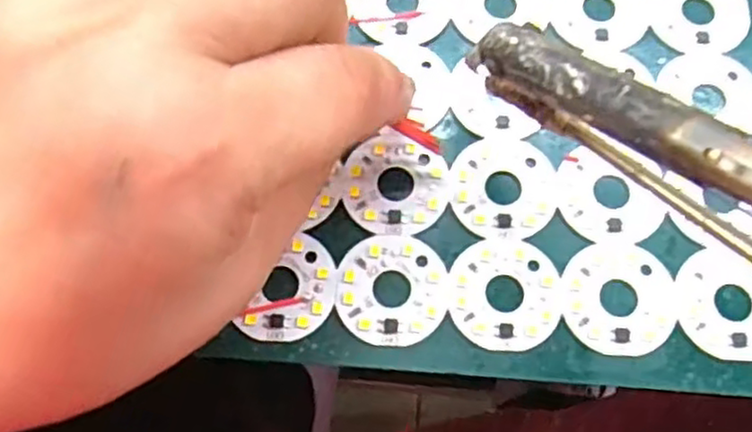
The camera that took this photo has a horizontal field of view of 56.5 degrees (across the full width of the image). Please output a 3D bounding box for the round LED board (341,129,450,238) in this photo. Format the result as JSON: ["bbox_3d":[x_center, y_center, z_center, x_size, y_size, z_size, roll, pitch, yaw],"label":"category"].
[{"bbox_3d":[0.006,-0.010,0.201,0.030,0.004,0.029,0,72,2],"label":"round LED board"}]

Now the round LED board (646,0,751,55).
[{"bbox_3d":[0.101,-0.065,0.217,0.030,0.004,0.031,0,72,2],"label":"round LED board"}]

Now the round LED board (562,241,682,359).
[{"bbox_3d":[0.066,0.022,0.189,0.030,0.004,0.030,0,72,2],"label":"round LED board"}]

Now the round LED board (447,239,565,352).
[{"bbox_3d":[0.035,0.021,0.190,0.030,0.004,0.031,0,72,2],"label":"round LED board"}]

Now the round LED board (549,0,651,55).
[{"bbox_3d":[0.070,-0.066,0.218,0.030,0.004,0.031,0,72,2],"label":"round LED board"}]

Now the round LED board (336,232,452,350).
[{"bbox_3d":[0.004,0.020,0.191,0.030,0.004,0.030,12,73,5],"label":"round LED board"}]

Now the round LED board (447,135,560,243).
[{"bbox_3d":[0.037,-0.009,0.199,0.030,0.004,0.031,0,72,2],"label":"round LED board"}]

